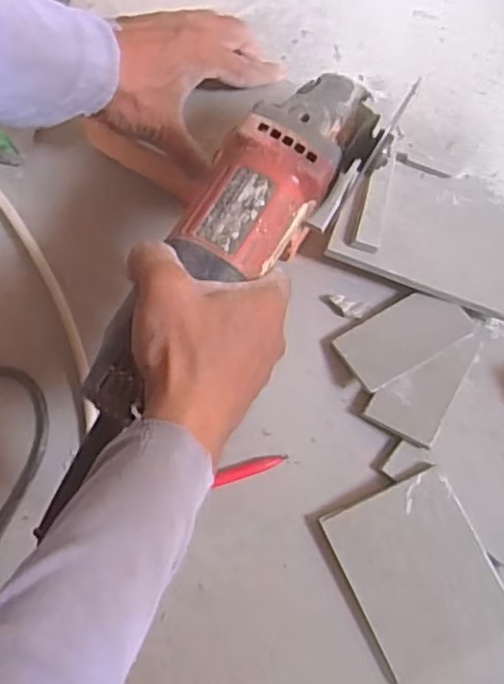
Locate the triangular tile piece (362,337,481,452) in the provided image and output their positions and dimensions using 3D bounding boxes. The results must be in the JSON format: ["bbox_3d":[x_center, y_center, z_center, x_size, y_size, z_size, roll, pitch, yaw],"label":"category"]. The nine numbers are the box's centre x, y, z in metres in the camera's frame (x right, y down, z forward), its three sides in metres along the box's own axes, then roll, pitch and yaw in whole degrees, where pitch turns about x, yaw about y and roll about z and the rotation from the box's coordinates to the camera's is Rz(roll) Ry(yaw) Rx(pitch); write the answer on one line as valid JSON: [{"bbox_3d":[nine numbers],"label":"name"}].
[{"bbox_3d":[0.124,0.028,0.483,0.052,0.014,0.087,29,80,12],"label":"triangular tile piece"}]

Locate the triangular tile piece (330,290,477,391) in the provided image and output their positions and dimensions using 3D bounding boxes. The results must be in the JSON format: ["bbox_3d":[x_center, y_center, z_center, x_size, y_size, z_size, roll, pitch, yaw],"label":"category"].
[{"bbox_3d":[0.109,-0.004,0.488,0.089,0.009,0.051,-32,65,-2],"label":"triangular tile piece"}]

